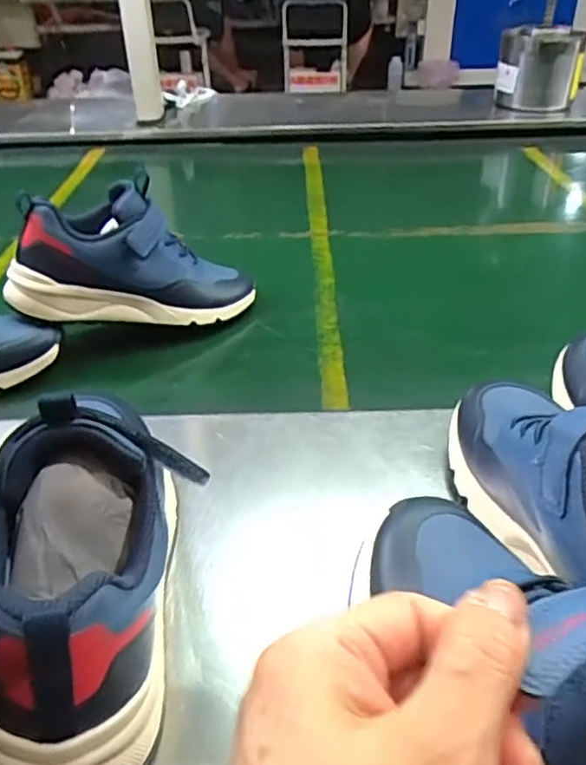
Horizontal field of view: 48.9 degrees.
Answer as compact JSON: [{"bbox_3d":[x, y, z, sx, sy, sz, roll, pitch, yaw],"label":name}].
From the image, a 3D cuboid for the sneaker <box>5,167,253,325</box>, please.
[{"bbox_3d":[-0.131,-0.098,0.545,0.206,0.117,0.065,-9,34,-18],"label":"sneaker"}]

